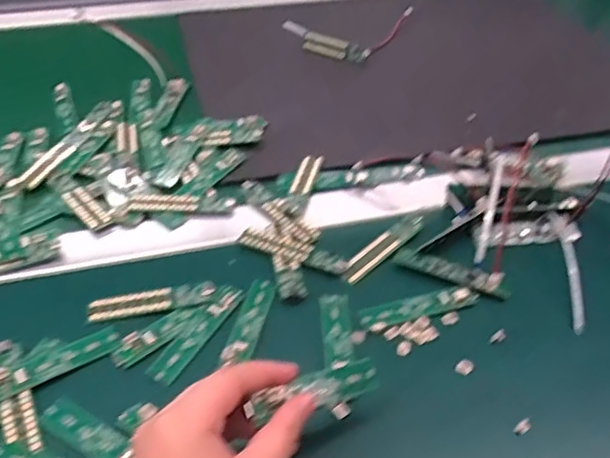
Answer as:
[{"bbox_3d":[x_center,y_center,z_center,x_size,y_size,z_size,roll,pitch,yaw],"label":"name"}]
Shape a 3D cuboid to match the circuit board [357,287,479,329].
[{"bbox_3d":[0.079,0.053,0.434,0.085,0.007,0.020,-12,51,-11],"label":"circuit board"}]

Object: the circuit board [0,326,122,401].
[{"bbox_3d":[-0.157,0.082,0.389,0.085,0.011,0.020,-23,48,-27],"label":"circuit board"}]

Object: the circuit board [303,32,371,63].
[{"bbox_3d":[0.034,-0.202,0.705,0.081,0.022,0.015,27,47,24],"label":"circuit board"}]

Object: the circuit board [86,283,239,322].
[{"bbox_3d":[-0.099,0.047,0.431,0.095,0.009,0.018,-5,42,-9],"label":"circuit board"}]

